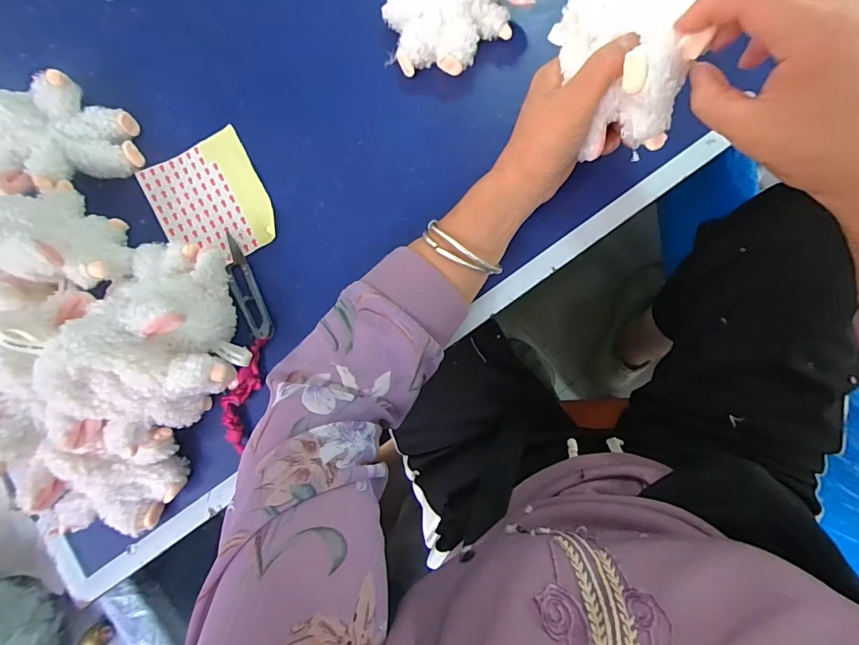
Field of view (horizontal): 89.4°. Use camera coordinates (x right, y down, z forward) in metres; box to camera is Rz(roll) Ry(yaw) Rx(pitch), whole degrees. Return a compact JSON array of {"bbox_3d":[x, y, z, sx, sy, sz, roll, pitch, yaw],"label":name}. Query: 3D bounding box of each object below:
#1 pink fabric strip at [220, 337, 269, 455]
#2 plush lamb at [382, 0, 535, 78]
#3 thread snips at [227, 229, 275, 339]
[{"bbox_3d":[-0.166,0.061,0.382,0.027,0.011,0.095,11,86,6],"label":"pink fabric strip"},{"bbox_3d":[0.022,-0.279,0.378,0.119,0.050,0.102,-19,84,3],"label":"plush lamb"},{"bbox_3d":[-0.168,-0.033,0.397,0.021,0.010,0.105,-23,84,3],"label":"thread snips"}]

